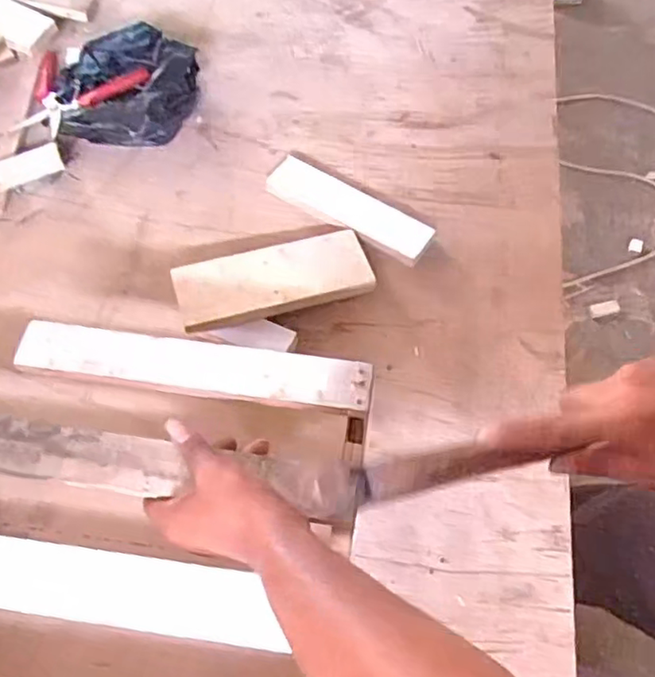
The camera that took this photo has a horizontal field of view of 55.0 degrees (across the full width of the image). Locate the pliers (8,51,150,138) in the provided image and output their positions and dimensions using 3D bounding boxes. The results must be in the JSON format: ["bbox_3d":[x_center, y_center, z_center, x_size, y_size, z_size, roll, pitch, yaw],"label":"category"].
[{"bbox_3d":[-0.311,-0.308,0.802,0.147,0.025,0.130,7,65,5],"label":"pliers"}]

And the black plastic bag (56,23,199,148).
[{"bbox_3d":[-0.258,-0.311,0.773,0.189,0.075,0.147,9,65,6],"label":"black plastic bag"}]

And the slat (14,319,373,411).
[{"bbox_3d":[-0.115,0.021,0.539,0.300,0.013,0.046,7,62,6],"label":"slat"}]

